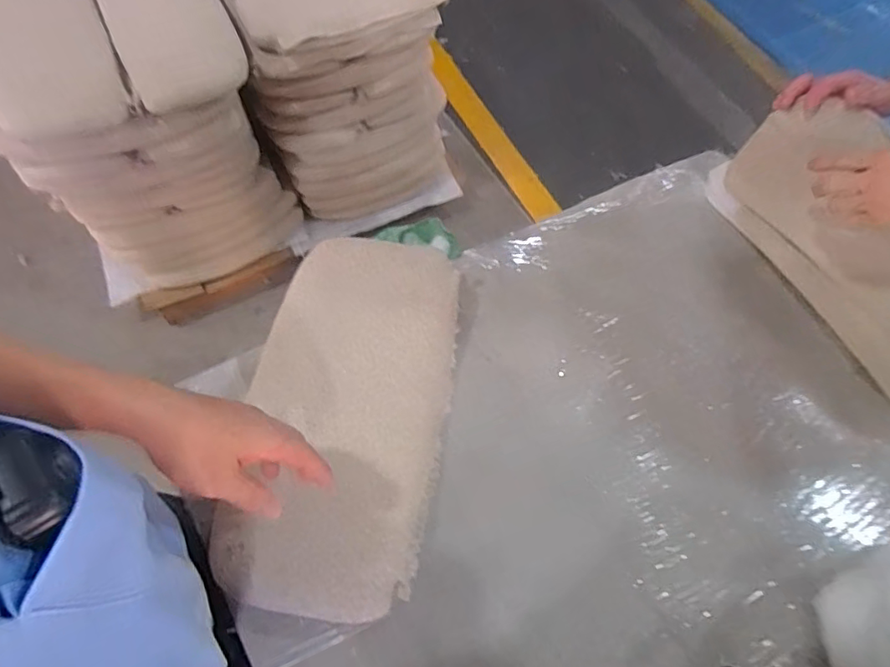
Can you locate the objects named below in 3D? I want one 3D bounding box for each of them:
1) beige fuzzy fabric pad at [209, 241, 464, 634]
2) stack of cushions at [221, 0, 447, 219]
[{"bbox_3d":[-0.114,0.091,0.642,0.213,0.080,0.433,6,65,4],"label":"beige fuzzy fabric pad"},{"bbox_3d":[-0.376,-0.876,1.498,0.476,0.582,0.908,-20,68,-15],"label":"stack of cushions"}]

